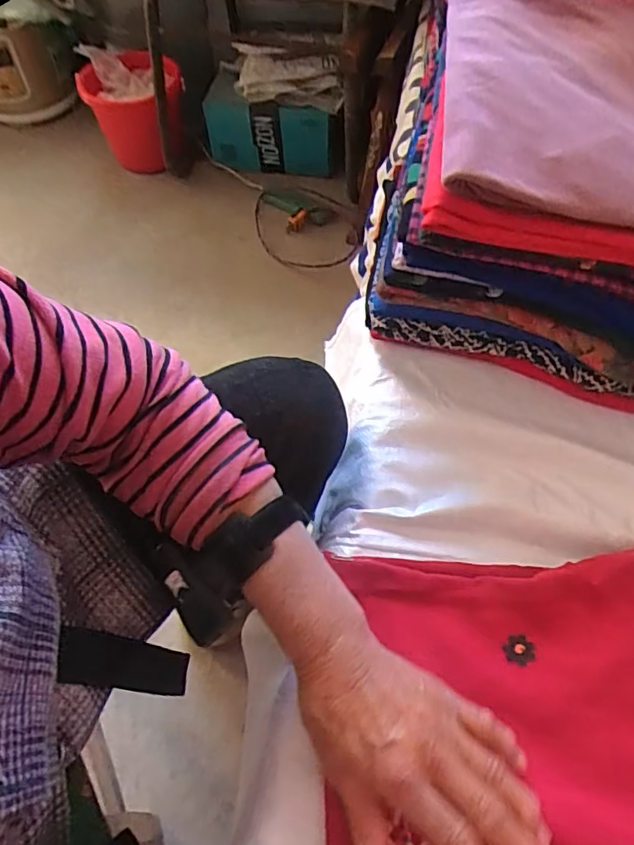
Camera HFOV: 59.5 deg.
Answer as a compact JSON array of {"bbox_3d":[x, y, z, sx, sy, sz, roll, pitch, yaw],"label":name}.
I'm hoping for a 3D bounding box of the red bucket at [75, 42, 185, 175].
[{"bbox_3d":[-0.413,-0.718,1.266,0.216,0.170,0.233,-13,61,-10],"label":"red bucket"}]

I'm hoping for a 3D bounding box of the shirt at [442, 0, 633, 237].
[{"bbox_3d":[0.264,-0.275,0.474,0.319,0.046,0.319,10,59,6],"label":"shirt"}]

